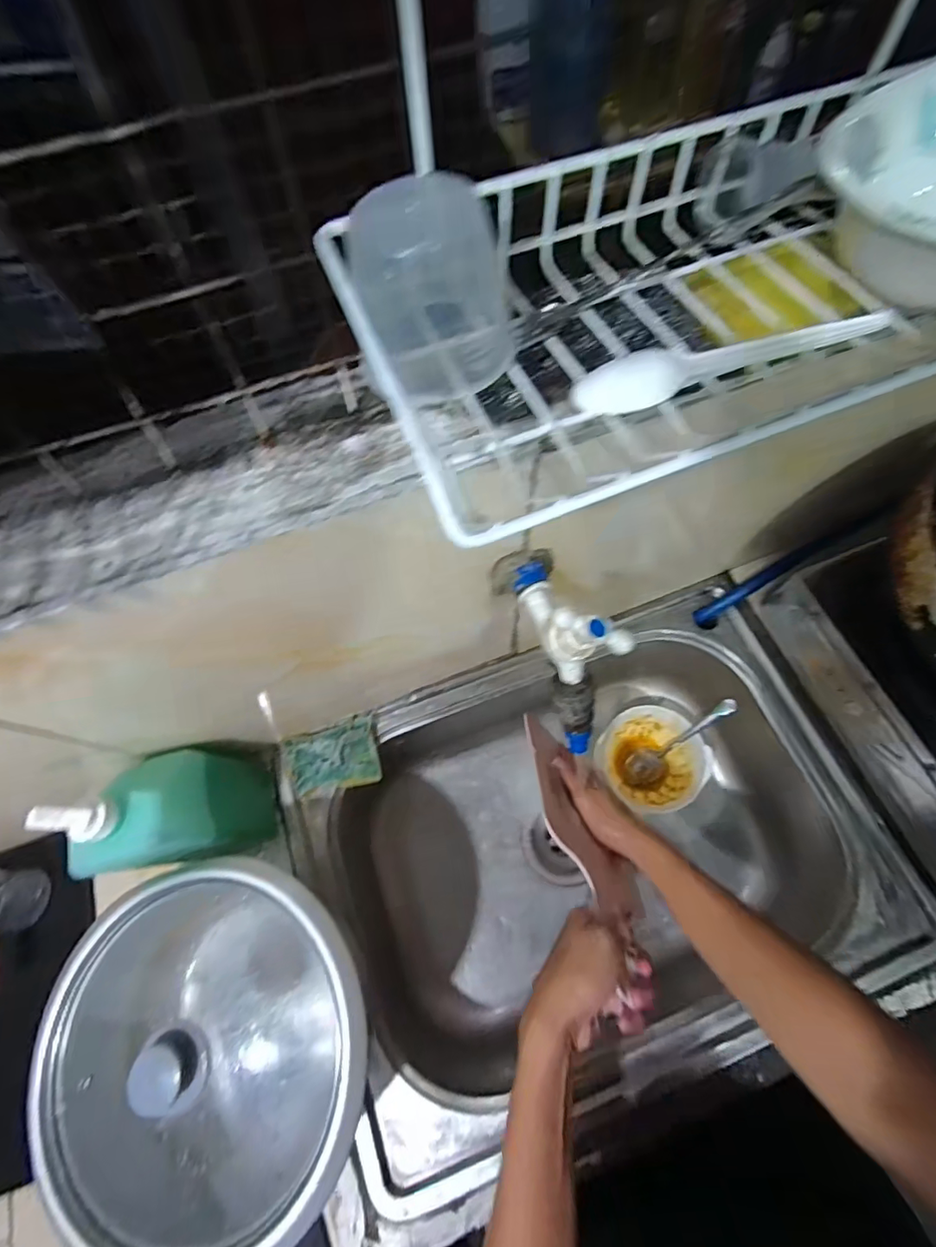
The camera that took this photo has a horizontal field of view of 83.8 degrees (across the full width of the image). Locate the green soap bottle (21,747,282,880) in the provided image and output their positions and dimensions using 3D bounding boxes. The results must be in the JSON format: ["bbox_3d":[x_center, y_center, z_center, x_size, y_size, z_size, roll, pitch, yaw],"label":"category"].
[{"bbox_3d":[-0.267,0.162,0.475,0.087,0.230,0.100,-11,67,-3],"label":"green soap bottle"}]

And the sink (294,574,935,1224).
[{"bbox_3d":[0.136,0.256,0.616,0.578,0.167,0.428,-19,68,-6],"label":"sink"}]

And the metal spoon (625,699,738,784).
[{"bbox_3d":[0.286,0.155,0.694,0.167,0.038,0.041,-45,68,24],"label":"metal spoon"}]

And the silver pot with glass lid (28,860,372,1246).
[{"bbox_3d":[-0.198,0.342,0.441,0.250,0.158,0.237,-1,67,2],"label":"silver pot with glass lid"}]

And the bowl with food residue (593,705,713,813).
[{"bbox_3d":[0.241,0.181,0.693,0.130,0.067,0.127,-1,67,2],"label":"bowl with food residue"}]

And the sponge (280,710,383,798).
[{"bbox_3d":[-0.150,0.145,0.581,0.097,0.034,0.076,-12,67,-3],"label":"sponge"}]

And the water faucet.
[{"bbox_3d":[0.070,0.016,0.391,0.039,0.146,0.135,-24,68,-8],"label":"water faucet"}]

